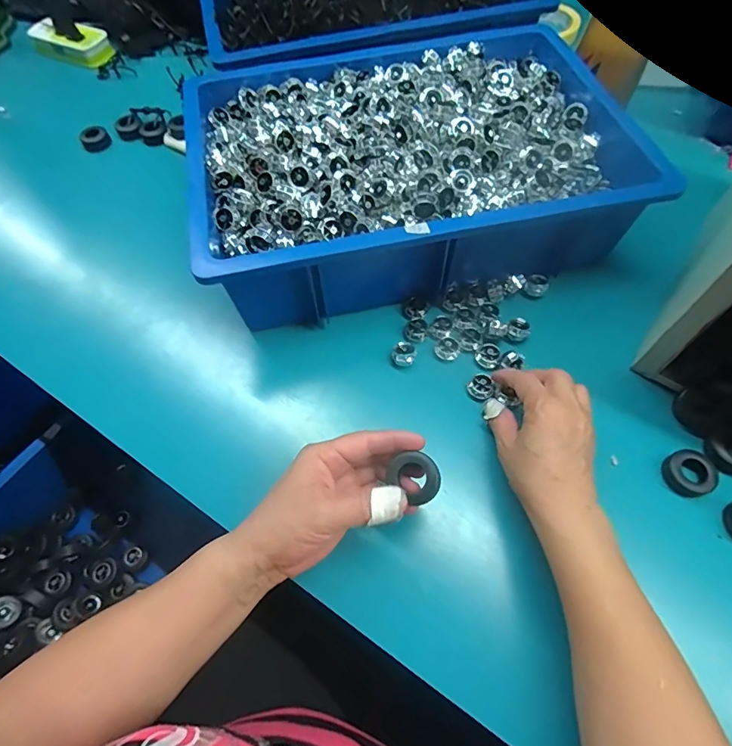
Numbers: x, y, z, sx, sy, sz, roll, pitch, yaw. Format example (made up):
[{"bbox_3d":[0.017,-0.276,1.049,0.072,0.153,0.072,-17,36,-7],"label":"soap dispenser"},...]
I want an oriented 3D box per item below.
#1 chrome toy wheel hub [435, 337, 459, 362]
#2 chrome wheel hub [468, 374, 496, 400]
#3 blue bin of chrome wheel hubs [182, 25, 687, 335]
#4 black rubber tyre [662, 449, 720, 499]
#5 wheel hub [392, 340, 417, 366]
[{"bbox_3d":[0.080,-0.024,0.432,0.021,0.008,0.022,0,60,-1],"label":"chrome toy wheel hub"},{"bbox_3d":[0.109,0.014,0.412,0.023,0.012,0.022,-1,63,3],"label":"chrome wheel hub"},{"bbox_3d":[0.052,-0.234,0.485,0.457,0.112,0.344,-13,63,-3],"label":"blue bin of chrome wheel hubs"},{"bbox_3d":[0.276,0.084,0.370,0.040,0.014,0.037,-1,63,3],"label":"black rubber tyre"},{"bbox_3d":[0.038,-0.018,0.431,0.022,0.014,0.024,0,60,-1],"label":"wheel hub"}]

